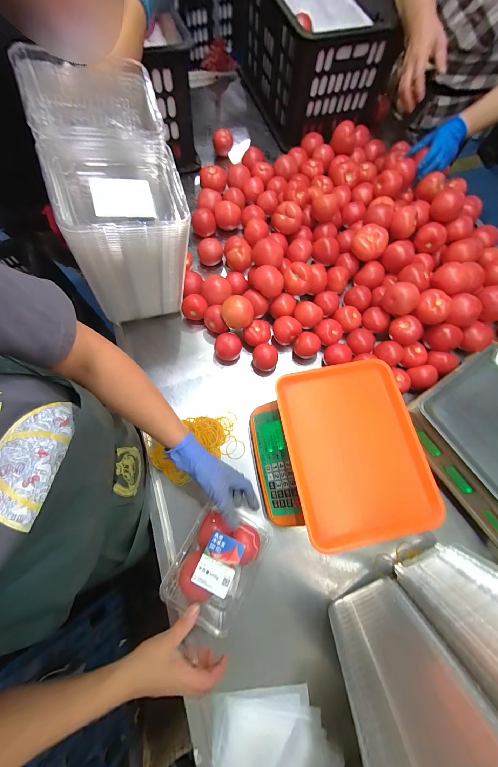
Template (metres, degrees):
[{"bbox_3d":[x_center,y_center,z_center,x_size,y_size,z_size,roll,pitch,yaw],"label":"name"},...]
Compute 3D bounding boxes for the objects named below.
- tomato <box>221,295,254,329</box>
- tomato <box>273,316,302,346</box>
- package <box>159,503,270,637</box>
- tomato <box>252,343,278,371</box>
[{"bbox_3d":[-0.027,-0.162,0.588,0.070,0.059,0.060,-3,71,-3],"label":"tomato"},{"bbox_3d":[0.091,-0.127,0.625,0.066,0.048,0.062,16,71,3],"label":"tomato"},{"bbox_3d":[-0.053,0.305,0.445,0.129,0.059,0.169,29,72,8],"label":"package"},{"bbox_3d":[0.037,-0.062,0.601,0.058,0.043,0.058,11,71,1],"label":"tomato"}]

